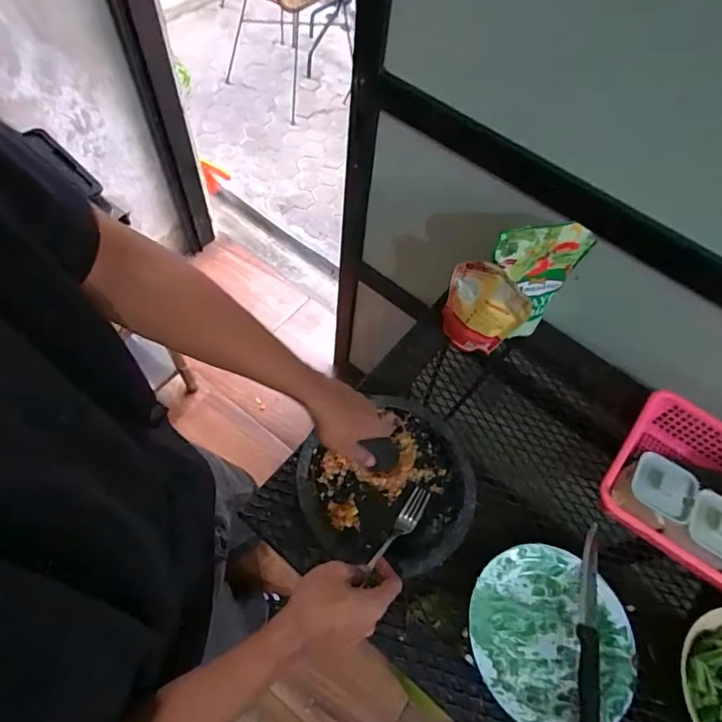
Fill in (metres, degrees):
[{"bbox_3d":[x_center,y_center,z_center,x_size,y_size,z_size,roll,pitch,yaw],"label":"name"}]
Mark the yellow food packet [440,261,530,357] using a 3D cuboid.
[{"bbox_3d":[0.188,-0.077,0.762,0.129,0.193,0.047,38,64,15],"label":"yellow food packet"}]

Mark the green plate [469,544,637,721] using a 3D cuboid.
[{"bbox_3d":[0.241,0.347,0.606,0.203,0.040,0.200,2,61,-4],"label":"green plate"}]

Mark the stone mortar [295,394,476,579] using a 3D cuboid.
[{"bbox_3d":[0.043,0.170,0.646,0.236,0.063,0.216,2,61,-4],"label":"stone mortar"}]

